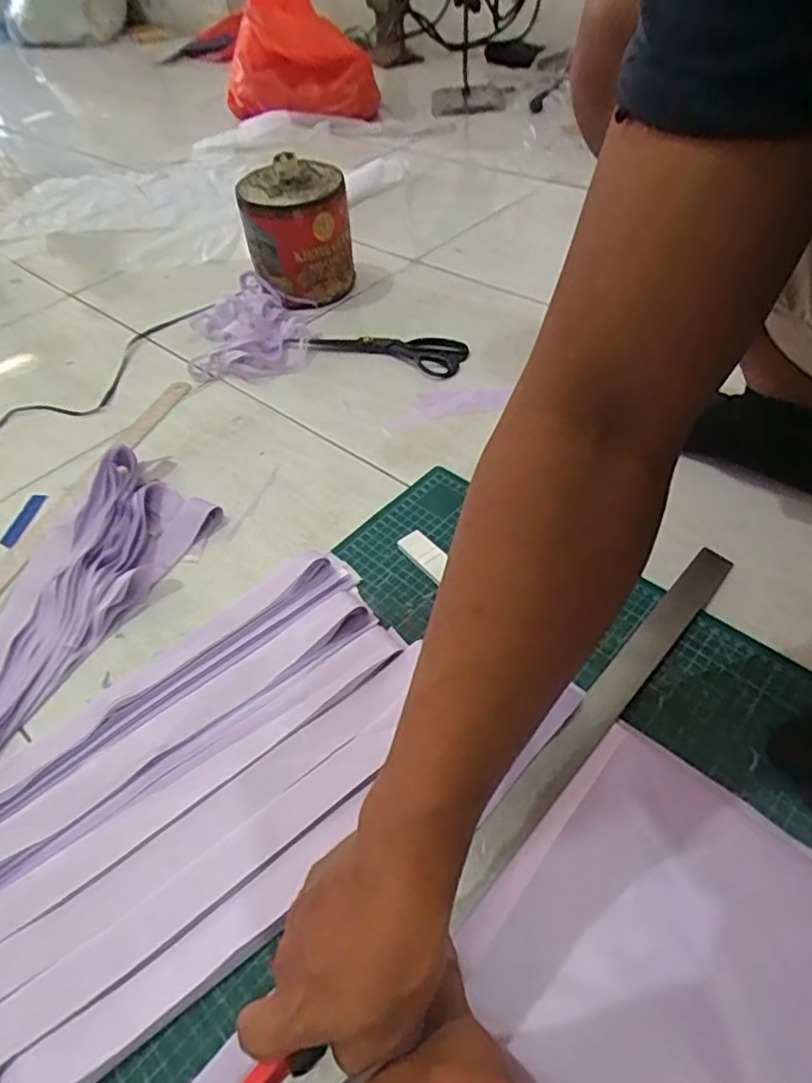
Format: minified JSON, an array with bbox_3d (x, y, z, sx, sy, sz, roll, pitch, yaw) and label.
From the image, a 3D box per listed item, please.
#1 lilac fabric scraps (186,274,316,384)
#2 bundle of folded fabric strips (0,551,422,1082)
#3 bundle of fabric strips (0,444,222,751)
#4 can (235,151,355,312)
[{"bbox_3d":[-0.222,-0.300,0.840,0.173,0.037,0.208,-2,49,3],"label":"lilac fabric scraps"},{"bbox_3d":[-0.144,0.164,0.436,0.353,0.021,0.215,-38,57,-25],"label":"bundle of folded fabric strips"},{"bbox_3d":[-0.319,0.044,0.550,0.148,0.031,0.319,18,53,19],"label":"bundle of fabric strips"},{"bbox_3d":[-0.152,-0.444,0.869,0.144,0.163,0.136,-8,49,-2],"label":"can"}]

